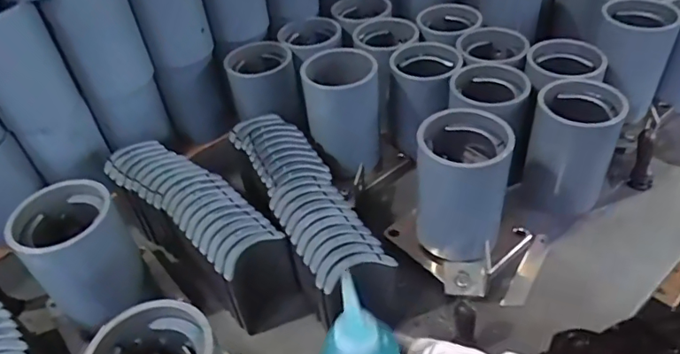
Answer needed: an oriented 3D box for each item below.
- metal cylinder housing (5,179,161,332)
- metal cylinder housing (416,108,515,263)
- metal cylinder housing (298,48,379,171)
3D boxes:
[{"bbox_3d":[-0.223,0.070,0.459,0.075,0.120,0.074,-25,47,-18],"label":"metal cylinder housing"},{"bbox_3d":[0.115,0.012,0.494,0.086,0.128,0.080,6,45,13],"label":"metal cylinder housing"},{"bbox_3d":[0.003,-0.076,0.588,0.078,0.116,0.078,-4,44,2],"label":"metal cylinder housing"}]

